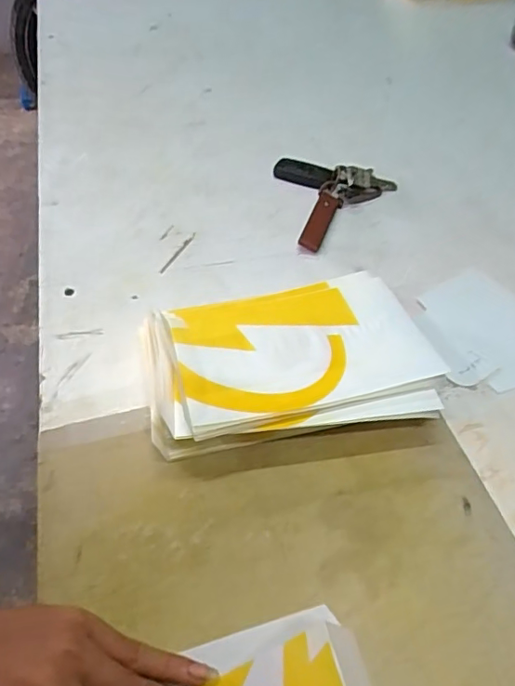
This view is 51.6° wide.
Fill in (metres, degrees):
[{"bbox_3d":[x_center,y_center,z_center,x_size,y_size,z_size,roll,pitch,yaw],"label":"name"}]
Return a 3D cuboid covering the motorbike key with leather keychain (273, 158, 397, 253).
[{"bbox_3d":[0.086,-0.152,0.542,0.112,0.024,0.136,-9,50,-6],"label":"motorbike key with leather keychain"}]

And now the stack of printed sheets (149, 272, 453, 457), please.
[{"bbox_3d":[0.020,0.013,0.390,0.197,0.048,0.135,-8,50,-5],"label":"stack of printed sheets"}]

